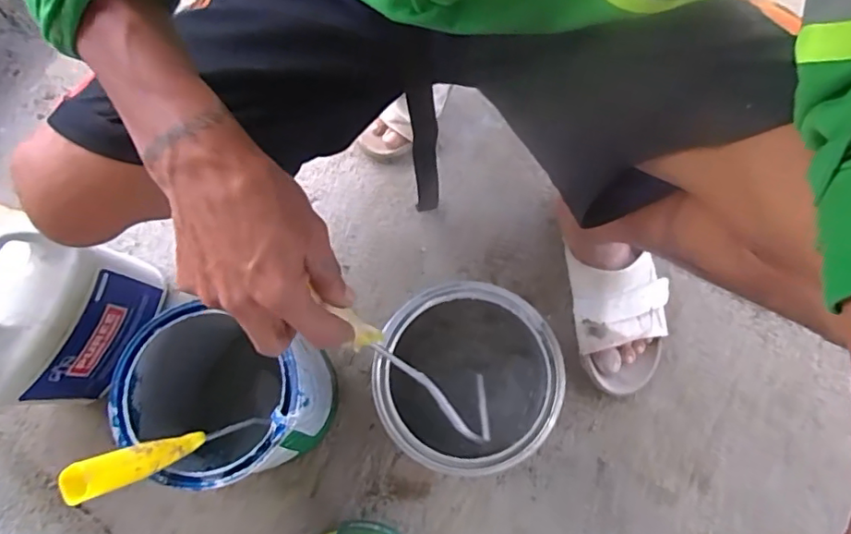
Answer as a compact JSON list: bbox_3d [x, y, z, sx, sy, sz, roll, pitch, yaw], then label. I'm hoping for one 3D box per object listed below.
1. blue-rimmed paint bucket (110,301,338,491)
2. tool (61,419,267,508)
[{"bbox_3d":[-0.197,0.134,0.581,0.167,0.204,0.158,31,80,7],"label":"blue-rimmed paint bucket"},{"bbox_3d":[-0.217,0.158,0.485,0.024,0.194,0.029,-33,78,19],"label":"tool"}]

